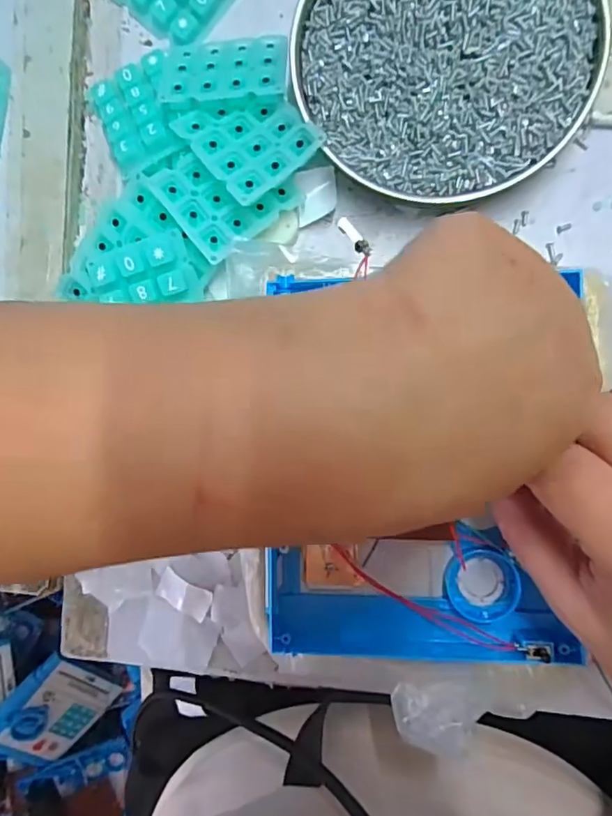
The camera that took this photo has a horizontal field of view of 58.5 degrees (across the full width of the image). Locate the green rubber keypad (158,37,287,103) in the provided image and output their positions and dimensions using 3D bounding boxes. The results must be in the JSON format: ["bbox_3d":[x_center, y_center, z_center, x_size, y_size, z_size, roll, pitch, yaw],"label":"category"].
[{"bbox_3d":[-0.039,-0.165,0.265,0.060,0.004,0.045,-1,62,6],"label":"green rubber keypad"}]

